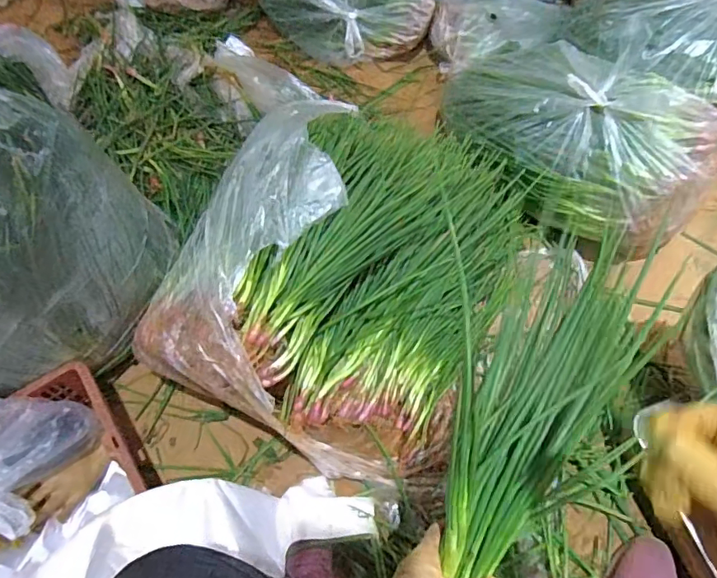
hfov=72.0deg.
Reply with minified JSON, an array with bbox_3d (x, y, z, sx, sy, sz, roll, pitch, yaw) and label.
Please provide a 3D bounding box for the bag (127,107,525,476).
[{"bbox_3d":[-0.004,-0.040,0.799,0.448,0.264,0.559,25,65,13],"label":"bag"}]

